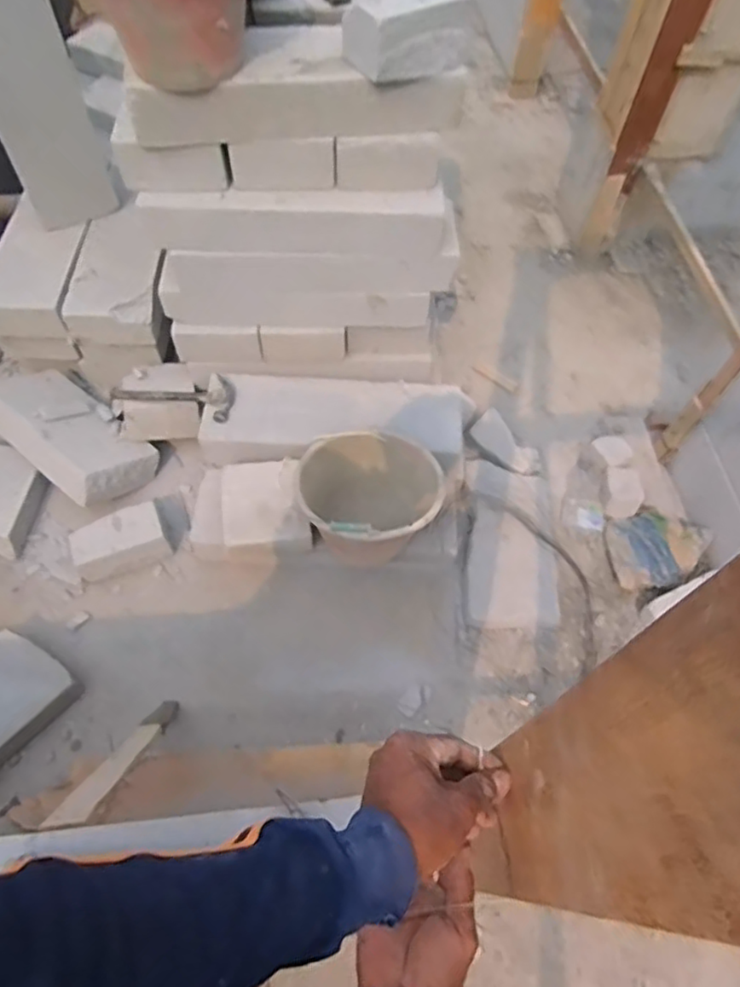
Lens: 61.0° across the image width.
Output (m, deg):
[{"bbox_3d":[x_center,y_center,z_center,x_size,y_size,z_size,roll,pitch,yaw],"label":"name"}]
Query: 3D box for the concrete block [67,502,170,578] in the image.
[{"bbox_3d":[-0.581,0.116,1.458,0.207,0.101,0.120,-21,63,-14],"label":"concrete block"}]

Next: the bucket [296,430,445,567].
[{"bbox_3d":[-0.011,0.029,1.365,0.304,0.212,0.248,9,60,3],"label":"bucket"}]

